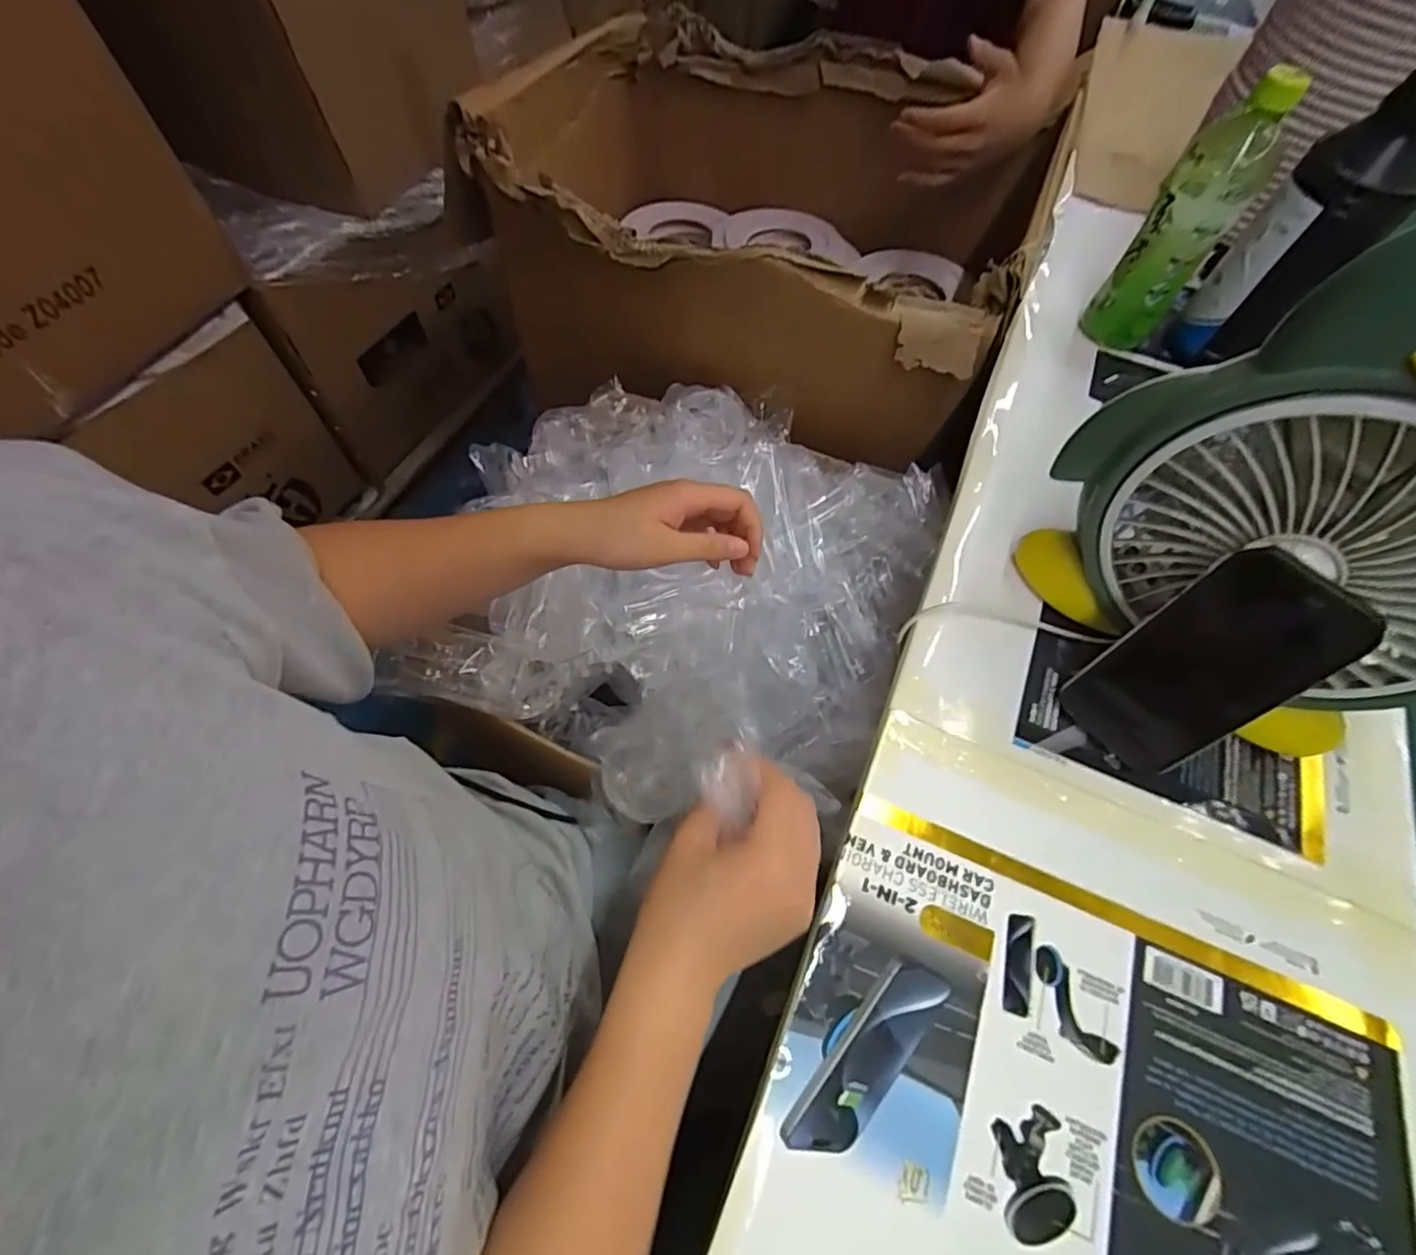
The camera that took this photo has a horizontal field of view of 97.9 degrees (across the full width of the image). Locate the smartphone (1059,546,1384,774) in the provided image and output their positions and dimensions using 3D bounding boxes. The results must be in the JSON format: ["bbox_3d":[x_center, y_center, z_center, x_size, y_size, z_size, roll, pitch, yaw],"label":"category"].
[{"bbox_3d":[0.289,0.025,0.364,0.075,0.150,0.007,45,47,19],"label":"smartphone"}]

